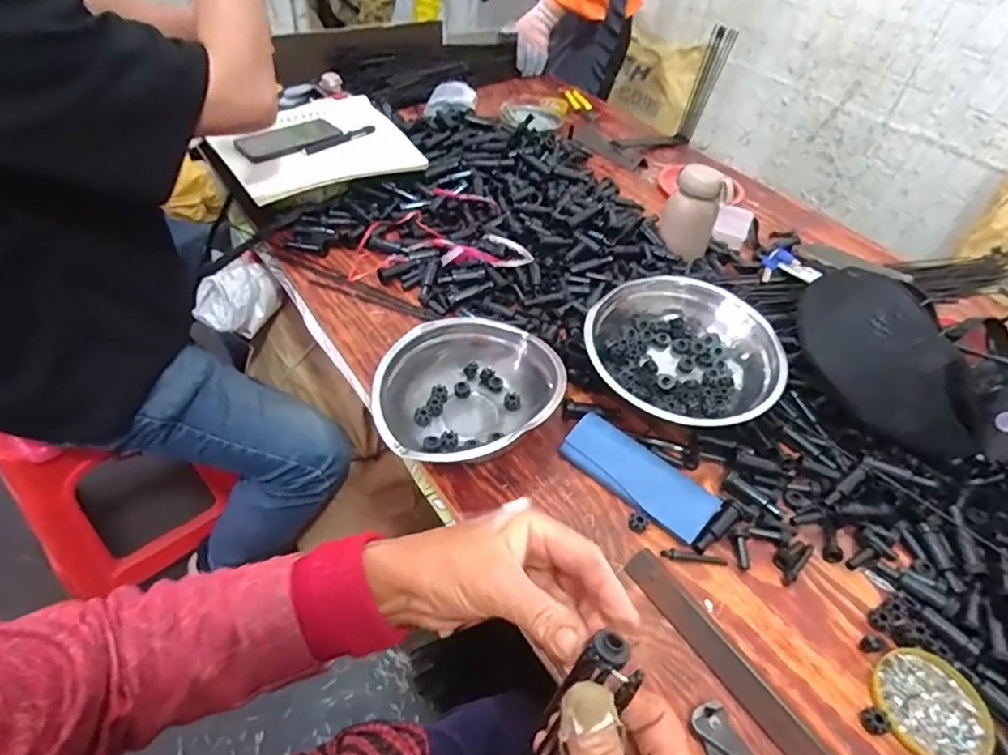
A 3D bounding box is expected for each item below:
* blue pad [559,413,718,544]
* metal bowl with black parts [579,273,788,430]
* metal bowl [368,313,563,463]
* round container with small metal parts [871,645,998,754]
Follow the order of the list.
[{"bbox_3d":[0.137,0.099,0.581,0.158,0.028,0.056,32,55,26],"label":"blue pad"},{"bbox_3d":[0.209,-0.027,0.666,0.218,0.086,0.187,21,66,20],"label":"metal bowl with black parts"},{"bbox_3d":[-0.036,0.018,0.617,0.210,0.060,0.186,-17,50,-22],"label":"metal bowl"},{"bbox_3d":[0.346,0.265,0.457,0.088,0.014,0.082,3,46,-3],"label":"round container with small metal parts"}]

